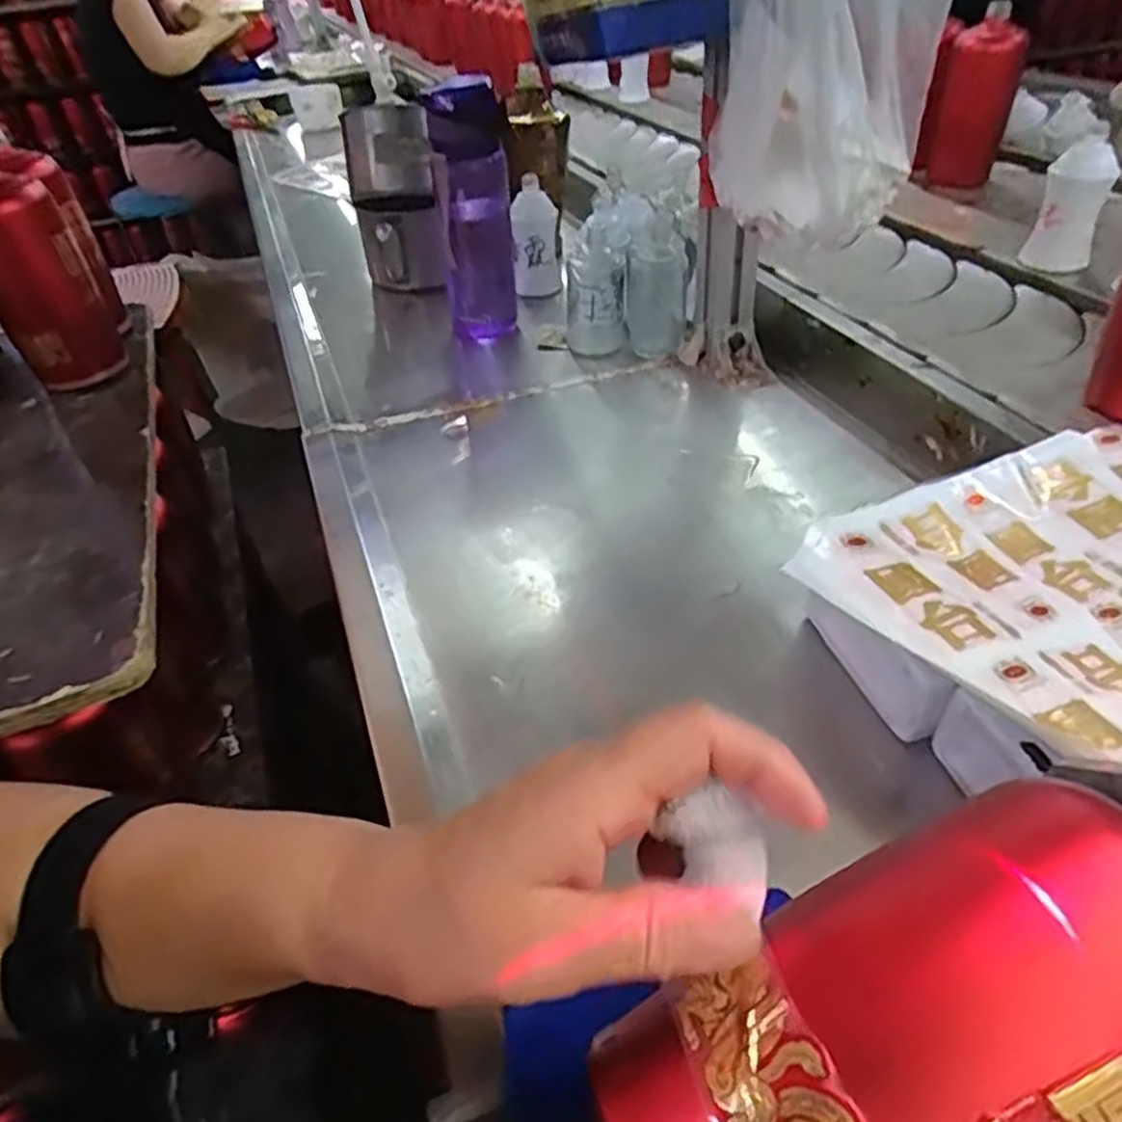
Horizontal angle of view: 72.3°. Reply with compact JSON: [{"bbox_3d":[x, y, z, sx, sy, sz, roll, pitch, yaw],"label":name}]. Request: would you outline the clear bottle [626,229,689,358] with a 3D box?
[{"bbox_3d":[0.091,-0.260,0.740,0.056,0.111,0.070,-1,41,7],"label":"clear bottle"}]

